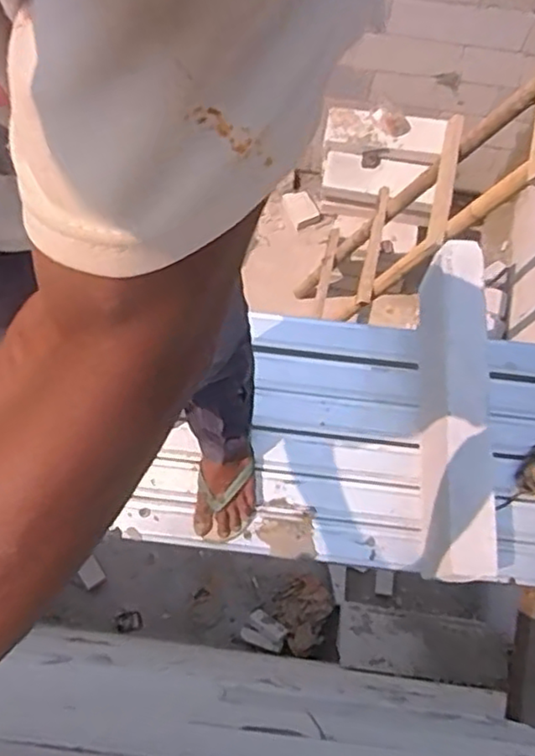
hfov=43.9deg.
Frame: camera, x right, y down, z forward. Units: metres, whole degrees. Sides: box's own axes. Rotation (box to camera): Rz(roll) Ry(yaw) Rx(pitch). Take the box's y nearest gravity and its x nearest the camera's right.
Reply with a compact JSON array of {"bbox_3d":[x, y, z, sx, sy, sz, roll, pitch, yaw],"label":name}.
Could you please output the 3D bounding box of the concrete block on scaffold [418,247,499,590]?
[{"bbox_3d":[0.333,0.060,1.198,0.088,0.189,0.589,3,69,-1],"label":"concrete block on scaffold"}]

